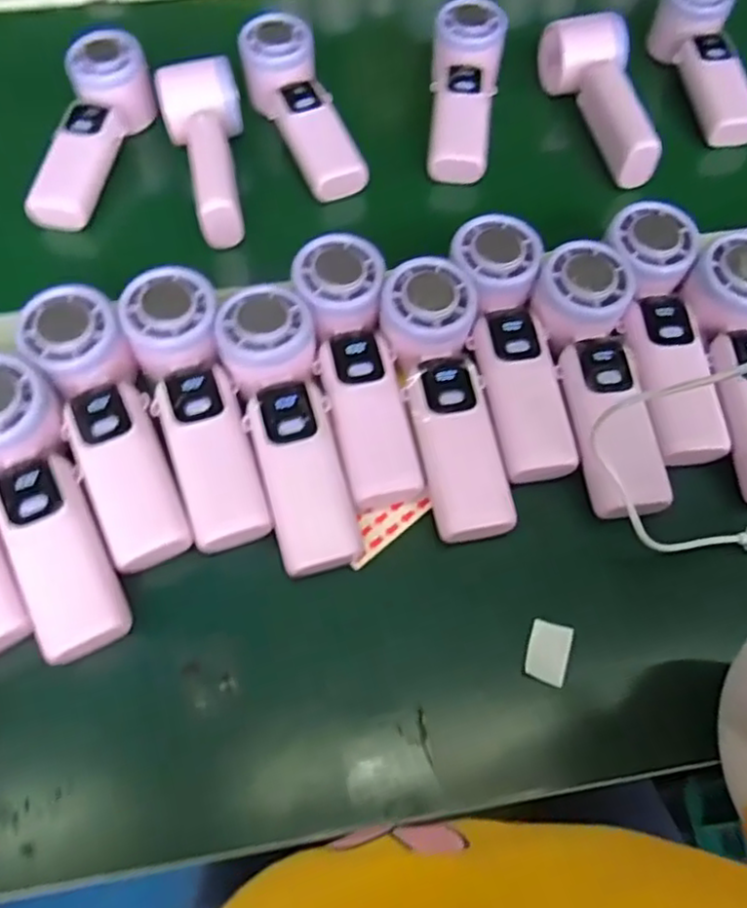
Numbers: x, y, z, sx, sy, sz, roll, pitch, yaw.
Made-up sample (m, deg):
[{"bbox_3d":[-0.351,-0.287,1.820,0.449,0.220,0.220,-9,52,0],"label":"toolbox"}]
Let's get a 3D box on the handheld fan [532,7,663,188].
[{"bbox_3d":[0.180,-0.286,0.552,0.062,0.051,0.160,-3,60,-3],"label":"handheld fan"}]

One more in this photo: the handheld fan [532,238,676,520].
[{"bbox_3d":[0.136,-0.046,0.408,0.052,0.030,0.167,-8,78,-5],"label":"handheld fan"}]

